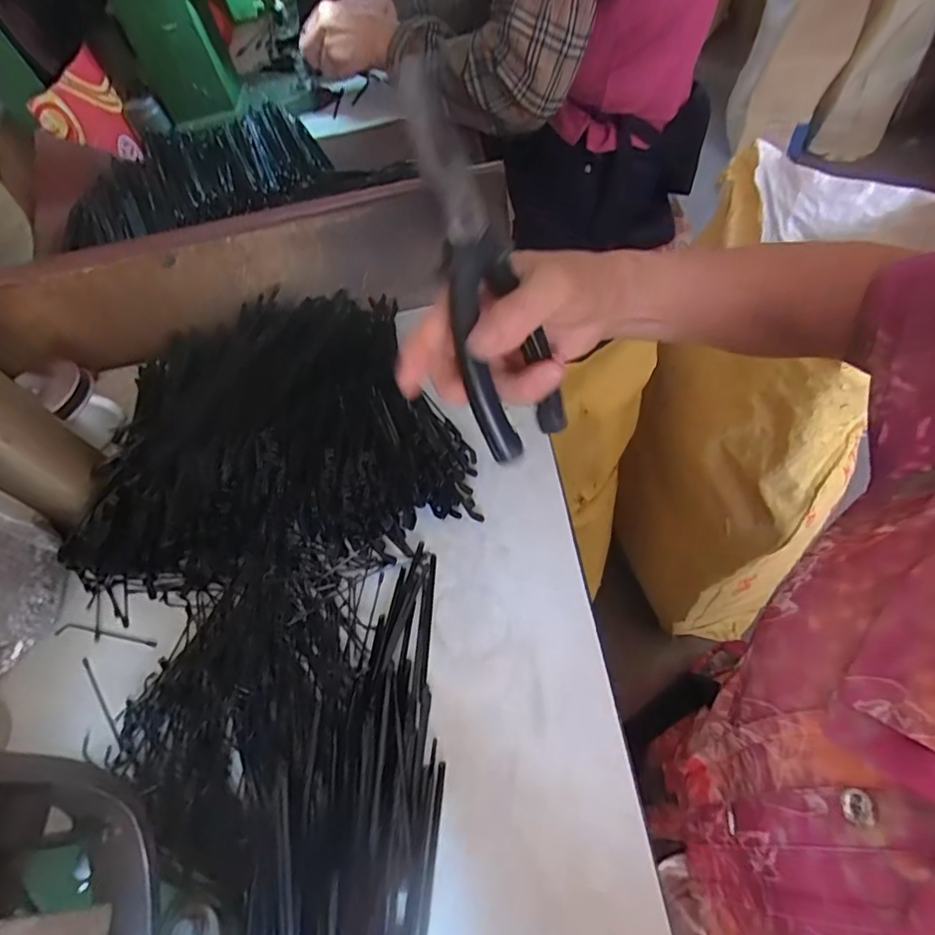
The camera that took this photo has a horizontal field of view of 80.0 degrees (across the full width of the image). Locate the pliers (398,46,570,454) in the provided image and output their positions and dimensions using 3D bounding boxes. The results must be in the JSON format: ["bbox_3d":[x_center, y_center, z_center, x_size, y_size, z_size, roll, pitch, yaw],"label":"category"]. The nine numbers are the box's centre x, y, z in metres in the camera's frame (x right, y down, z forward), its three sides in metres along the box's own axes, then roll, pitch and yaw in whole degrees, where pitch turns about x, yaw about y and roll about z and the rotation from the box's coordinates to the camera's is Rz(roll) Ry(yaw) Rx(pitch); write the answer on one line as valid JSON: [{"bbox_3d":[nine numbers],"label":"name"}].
[{"bbox_3d":[0.009,-0.089,0.257,0.046,0.169,0.025,-18,15,-8],"label":"pliers"}]

